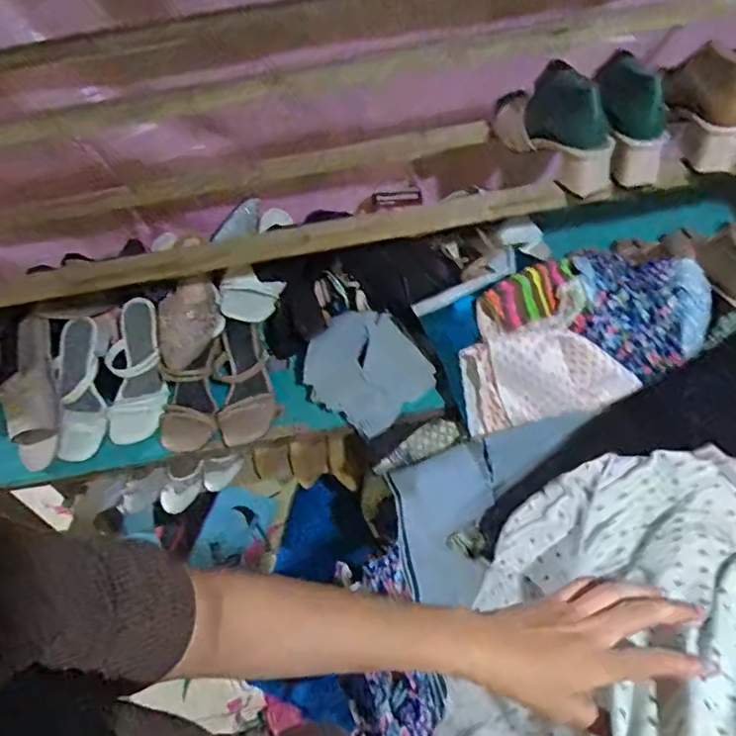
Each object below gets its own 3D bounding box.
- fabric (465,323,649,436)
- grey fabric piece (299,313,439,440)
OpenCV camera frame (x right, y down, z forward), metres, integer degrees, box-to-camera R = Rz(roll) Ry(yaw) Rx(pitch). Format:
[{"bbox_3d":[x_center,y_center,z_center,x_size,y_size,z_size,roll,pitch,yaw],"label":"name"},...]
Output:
[{"bbox_3d":[0.238,0.012,0.765,0.221,0.142,0.034,-16,27,10],"label":"fabric"},{"bbox_3d":[-0.010,0.002,0.876,0.166,0.076,0.177,-31,56,-16],"label":"grey fabric piece"}]

